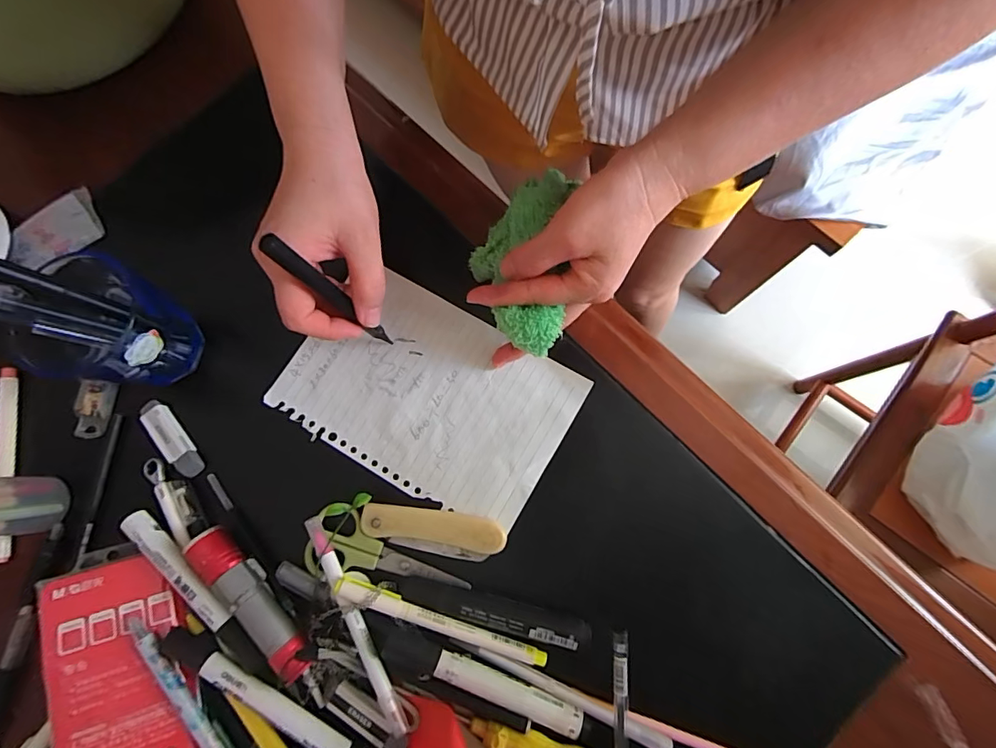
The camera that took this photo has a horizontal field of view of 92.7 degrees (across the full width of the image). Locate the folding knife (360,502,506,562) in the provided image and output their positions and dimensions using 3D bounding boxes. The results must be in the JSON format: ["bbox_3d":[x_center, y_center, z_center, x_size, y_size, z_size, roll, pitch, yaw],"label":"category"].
[{"bbox_3d":[-0.046,0.110,0.330,0.098,0.010,0.029,7,78,4],"label":"folding knife"}]

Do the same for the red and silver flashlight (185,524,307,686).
[{"bbox_3d":[-0.162,0.150,0.311,0.026,0.025,0.110,-39,79,-6],"label":"red and silver flashlight"}]

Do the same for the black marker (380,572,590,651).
[{"bbox_3d":[-0.010,0.154,0.313,0.138,0.012,0.020,14,79,5],"label":"black marker"}]

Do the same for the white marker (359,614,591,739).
[{"bbox_3d":[-0.018,0.191,0.300,0.152,0.015,0.021,18,79,6],"label":"white marker"}]

